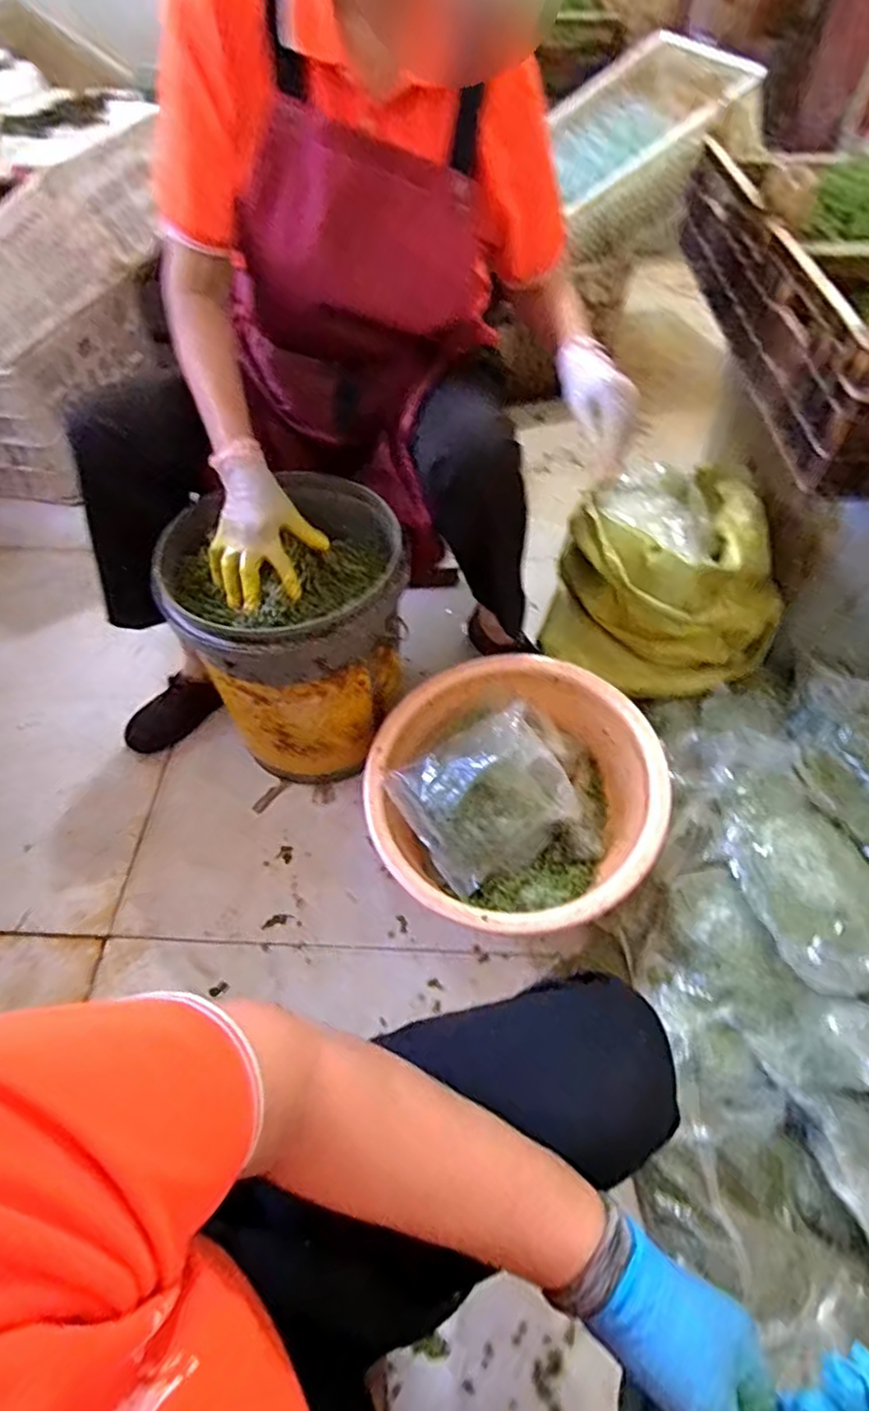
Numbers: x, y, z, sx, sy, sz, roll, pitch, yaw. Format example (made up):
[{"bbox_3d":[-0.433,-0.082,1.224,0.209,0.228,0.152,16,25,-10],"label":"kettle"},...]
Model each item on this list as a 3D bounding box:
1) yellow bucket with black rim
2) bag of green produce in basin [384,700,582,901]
[{"bbox_3d":[-0.194,-0.101,0.958,0.305,0.345,0.295,-1,53,1],"label":"yellow bucket with black rim"},{"bbox_3d":[0.070,0.124,0.861,0.212,0.085,0.186,-30,94,-6],"label":"bag of green produce in basin"}]

